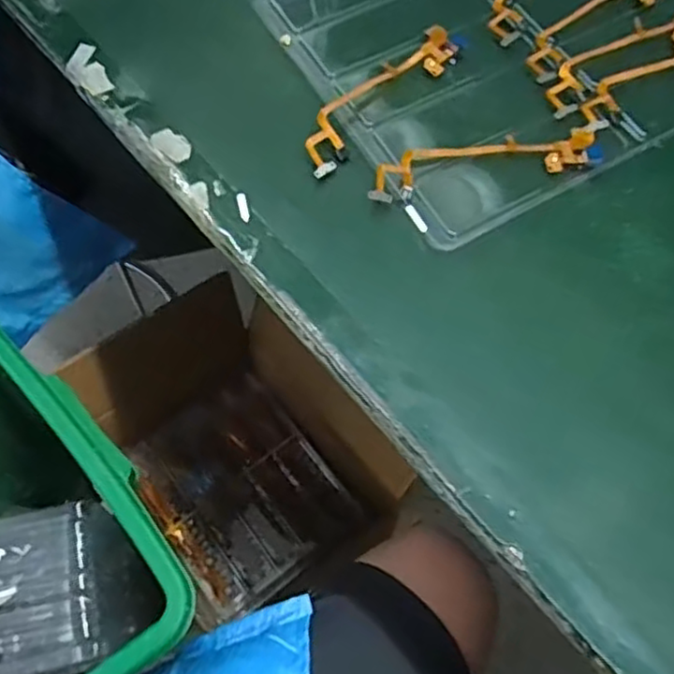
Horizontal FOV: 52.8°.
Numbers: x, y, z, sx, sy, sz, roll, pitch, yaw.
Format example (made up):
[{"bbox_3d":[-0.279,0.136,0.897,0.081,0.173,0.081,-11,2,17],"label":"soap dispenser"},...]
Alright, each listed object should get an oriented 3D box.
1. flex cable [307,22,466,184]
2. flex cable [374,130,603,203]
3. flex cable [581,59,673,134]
[{"bbox_3d":[0.026,-0.140,0.387,0.029,0.012,0.133,39,69,17],"label":"flex cable"},{"bbox_3d":[0.080,-0.095,0.369,0.130,0.008,0.029,-10,64,-6],"label":"flex cable"},{"bbox_3d":[0.193,-0.152,0.397,0.134,0.004,0.029,-26,67,-13],"label":"flex cable"}]

